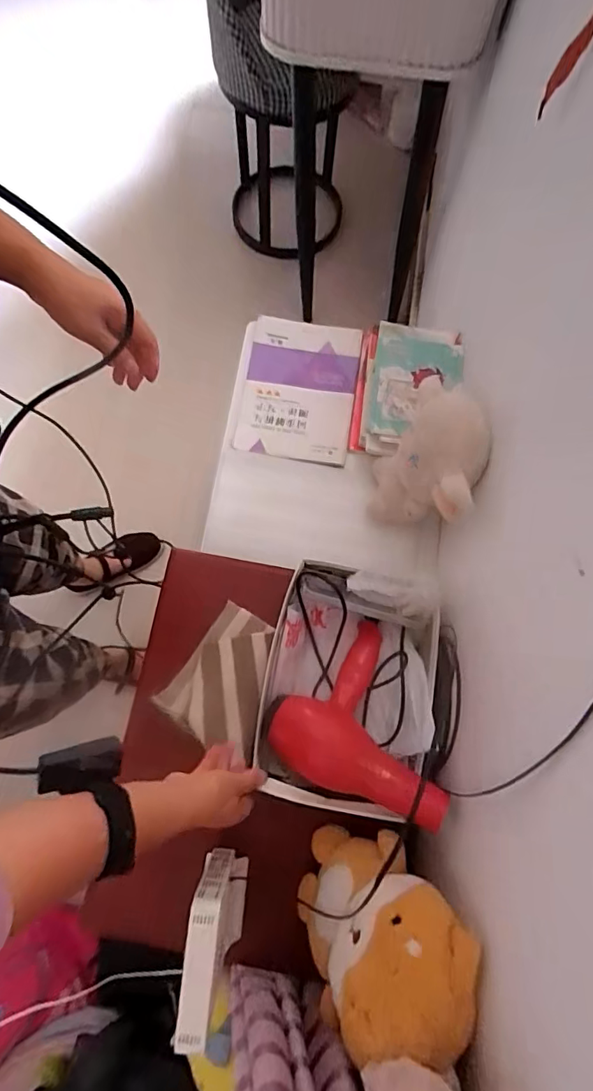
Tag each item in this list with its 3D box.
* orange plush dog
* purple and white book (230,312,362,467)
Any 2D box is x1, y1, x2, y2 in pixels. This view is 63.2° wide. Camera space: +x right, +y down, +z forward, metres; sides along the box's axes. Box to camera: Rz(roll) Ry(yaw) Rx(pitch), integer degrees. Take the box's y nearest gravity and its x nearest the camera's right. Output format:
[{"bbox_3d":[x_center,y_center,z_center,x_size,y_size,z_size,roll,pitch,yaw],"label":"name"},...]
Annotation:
[{"bbox_3d":[0.077,0.400,0.495,0.137,0.197,0.178,15,74,3],"label":"orange plush dog"},{"bbox_3d":[0.005,-0.262,0.812,0.183,0.013,0.256,10,83,0],"label":"purple and white book"}]

